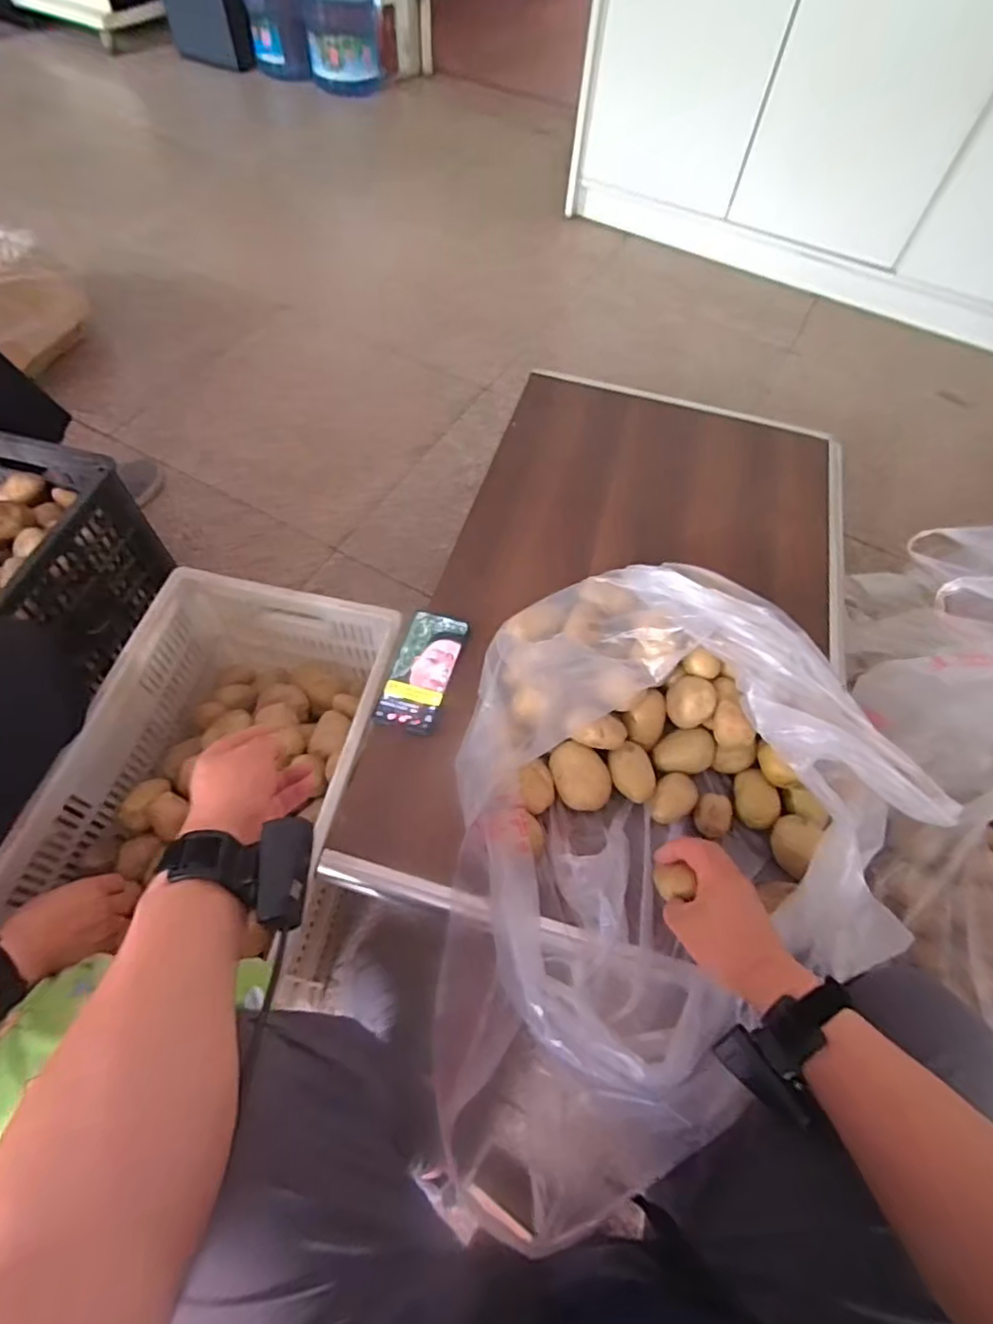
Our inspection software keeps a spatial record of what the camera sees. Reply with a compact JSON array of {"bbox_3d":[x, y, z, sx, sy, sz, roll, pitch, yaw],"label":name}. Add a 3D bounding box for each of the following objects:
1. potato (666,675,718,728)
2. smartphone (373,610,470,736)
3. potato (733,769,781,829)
[{"bbox_3d":[0.219,0.041,0.673,0.053,0.050,0.049,2,59,-3],"label":"potato"},{"bbox_3d":[-0.090,0.009,0.737,0.077,0.010,0.163,13,60,4],"label":"smartphone"},{"bbox_3d":[0.288,0.151,0.663,0.039,0.031,0.058,8,59,1],"label":"potato"}]

